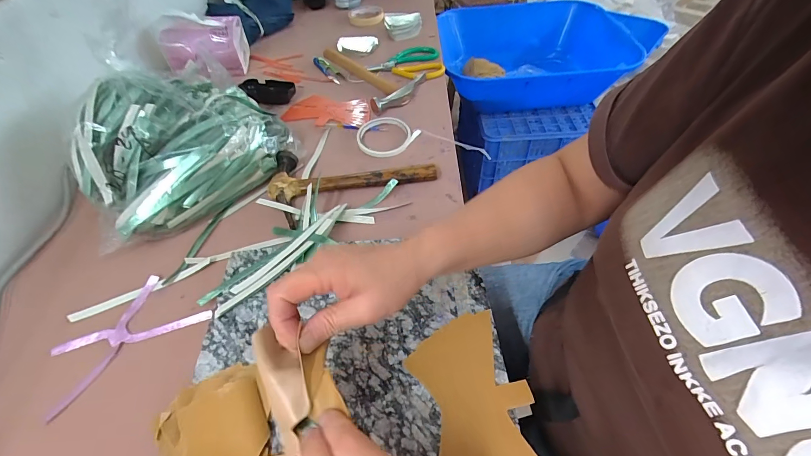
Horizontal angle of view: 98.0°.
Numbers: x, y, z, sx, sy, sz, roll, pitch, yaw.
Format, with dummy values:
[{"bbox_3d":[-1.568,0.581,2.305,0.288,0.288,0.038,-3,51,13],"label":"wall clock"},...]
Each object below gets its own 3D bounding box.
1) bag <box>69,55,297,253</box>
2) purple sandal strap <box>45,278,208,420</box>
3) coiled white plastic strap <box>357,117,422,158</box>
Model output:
[{"bbox_3d":[-0.308,-0.119,0.485,0.167,0.147,0.266,34,61,28],"label":"bag"},{"bbox_3d":[-0.308,0.112,0.388,0.157,0.011,0.092,-34,56,-21],"label":"purple sandal strap"},{"bbox_3d":[-0.028,-0.154,0.583,0.102,0.013,0.087,-13,51,-5],"label":"coiled white plastic strap"}]

